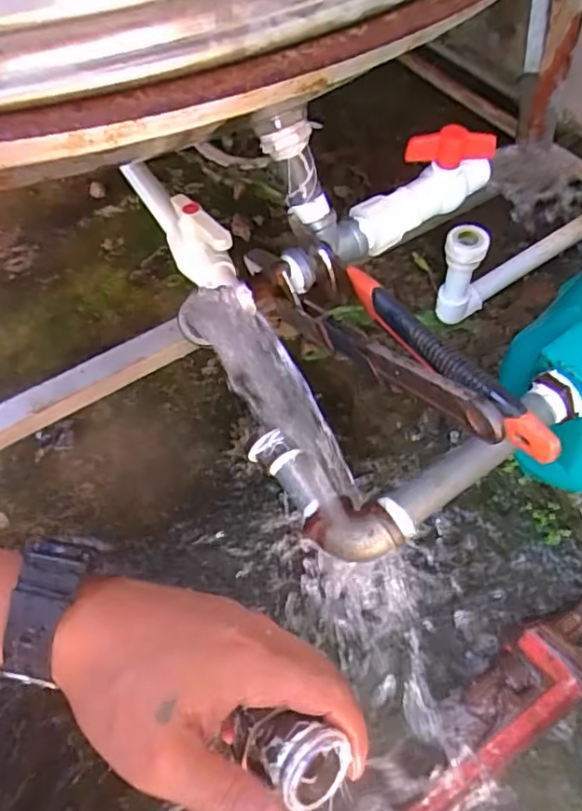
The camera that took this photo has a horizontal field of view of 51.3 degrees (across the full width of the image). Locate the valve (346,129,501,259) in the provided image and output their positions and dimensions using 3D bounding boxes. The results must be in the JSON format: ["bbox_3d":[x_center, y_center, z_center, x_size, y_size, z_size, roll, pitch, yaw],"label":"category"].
[{"bbox_3d":[0.105,-0.182,0.495,0.126,0.060,0.040,-32,61,-15],"label":"valve"}]

